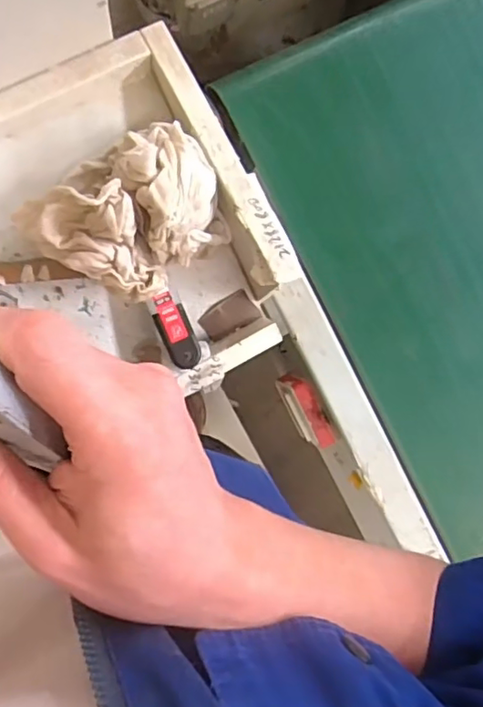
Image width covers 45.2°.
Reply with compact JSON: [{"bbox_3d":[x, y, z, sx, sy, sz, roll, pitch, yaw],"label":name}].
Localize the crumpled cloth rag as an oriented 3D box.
[{"bbox_3d":[-0.076,-0.098,0.410,0.127,0.075,0.100,-40,96,-6],"label":"crumpled cloth rag"}]

